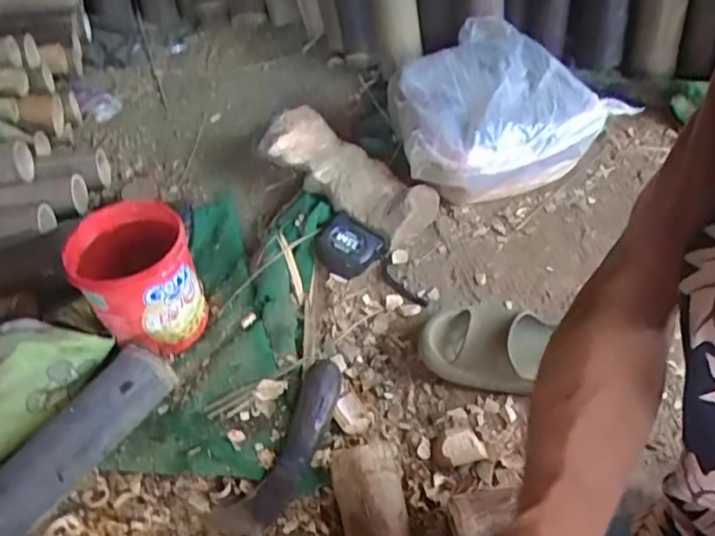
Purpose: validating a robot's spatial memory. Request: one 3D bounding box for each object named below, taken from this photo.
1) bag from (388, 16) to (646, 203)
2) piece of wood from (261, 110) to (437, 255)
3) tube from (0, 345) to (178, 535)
[{"bbox_3d":[0.212,-0.269,1.022,0.371,0.133,0.298,-23,52,-16],"label":"bag"},{"bbox_3d":[-0.018,-0.147,0.955,0.291,0.082,0.116,36,60,28],"label":"piece of wood"},{"bbox_3d":[-0.323,0.207,0.674,0.071,0.076,0.280,28,56,24],"label":"tube"}]

